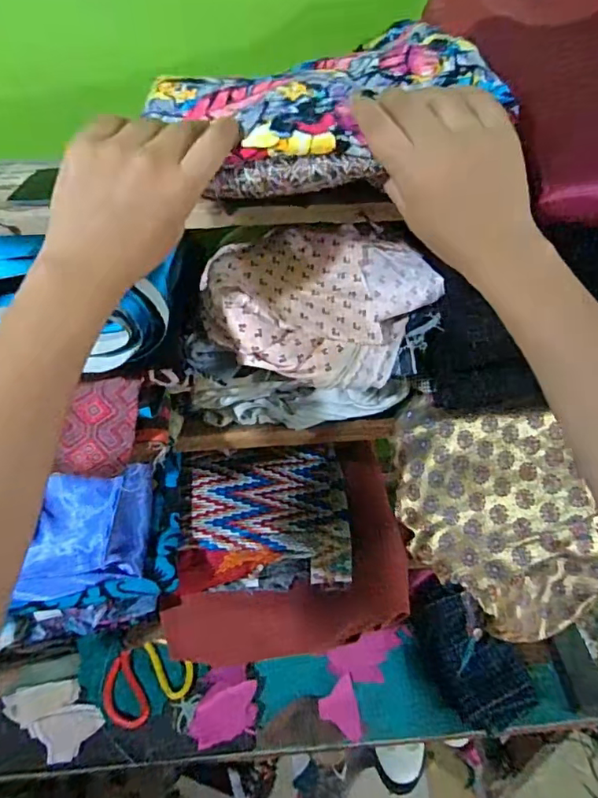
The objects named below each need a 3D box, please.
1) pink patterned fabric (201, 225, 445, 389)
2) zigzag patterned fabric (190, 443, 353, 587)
[{"bbox_3d":[0.017,-0.081,0.432,0.183,0.078,0.124,-8,40,-8],"label":"pink patterned fabric"},{"bbox_3d":[-0.034,0.132,0.622,0.189,0.086,0.157,-4,40,-3],"label":"zigzag patterned fabric"}]

